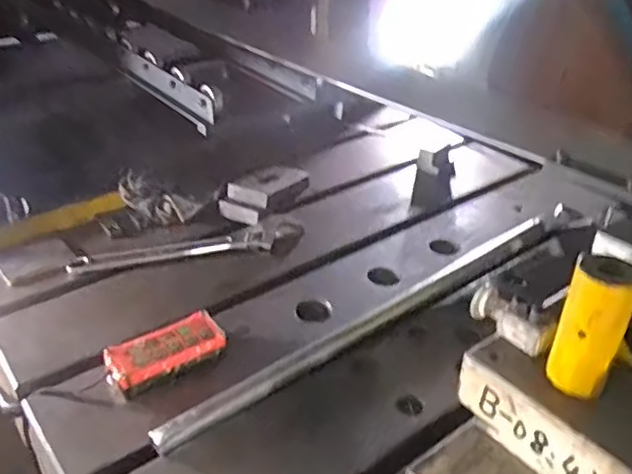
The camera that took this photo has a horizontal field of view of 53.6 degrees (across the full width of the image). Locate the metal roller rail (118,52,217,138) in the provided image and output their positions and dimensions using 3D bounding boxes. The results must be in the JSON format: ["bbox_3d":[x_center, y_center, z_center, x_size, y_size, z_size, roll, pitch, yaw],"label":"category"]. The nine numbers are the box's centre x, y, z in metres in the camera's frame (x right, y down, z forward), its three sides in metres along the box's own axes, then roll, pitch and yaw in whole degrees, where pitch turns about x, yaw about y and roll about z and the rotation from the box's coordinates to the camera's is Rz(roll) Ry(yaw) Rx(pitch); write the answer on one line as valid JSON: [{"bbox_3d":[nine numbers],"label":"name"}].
[{"bbox_3d":[-0.265,-0.270,1.094,0.052,0.061,0.352,-20,38,-30],"label":"metal roller rail"}]

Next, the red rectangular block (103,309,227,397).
[{"bbox_3d":[-0.218,0.166,0.901,0.163,0.045,0.073,-20,38,-29],"label":"red rectangular block"}]

